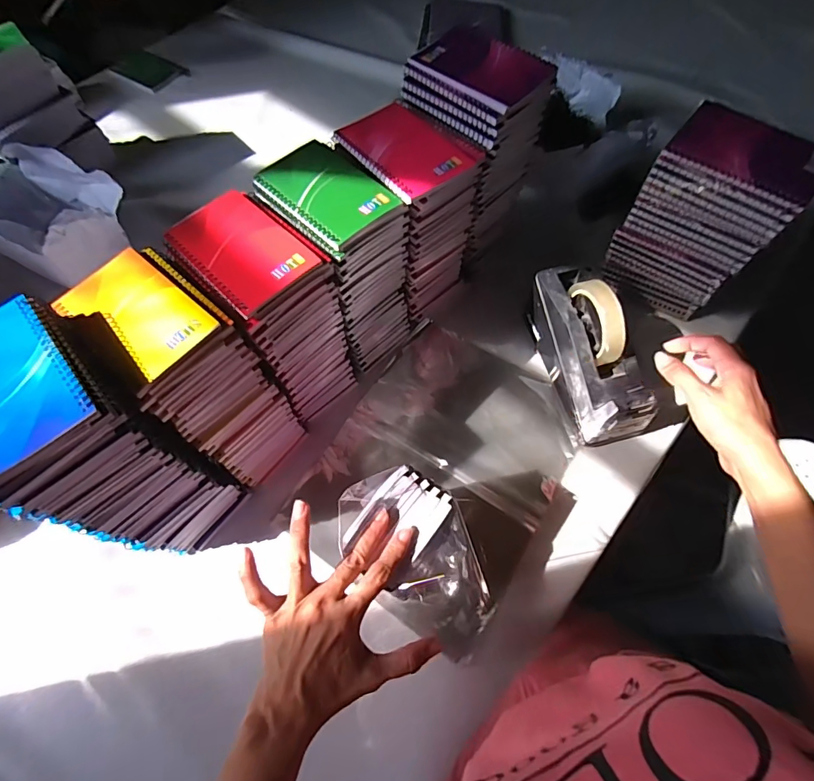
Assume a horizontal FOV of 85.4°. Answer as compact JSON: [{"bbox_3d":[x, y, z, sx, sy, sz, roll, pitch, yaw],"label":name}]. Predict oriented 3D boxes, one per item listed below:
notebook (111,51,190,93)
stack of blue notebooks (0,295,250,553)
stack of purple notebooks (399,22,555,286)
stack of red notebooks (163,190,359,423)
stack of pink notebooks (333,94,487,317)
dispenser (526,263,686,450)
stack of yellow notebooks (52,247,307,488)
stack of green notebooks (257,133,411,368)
[{"bbox_3d":[-0.523,-0.649,0.893,0.150,0.007,0.090,33,70,16],"label":"notebook"},{"bbox_3d":[-0.269,0.053,0.409,0.148,0.246,0.105,42,73,19],"label":"stack of blue notebooks"},{"bbox_3d":[0.072,-0.274,0.544,0.100,0.244,0.123,-42,70,-16],"label":"stack of purple notebooks"},{"bbox_3d":[-0.141,-0.081,0.481,0.094,0.211,0.135,-40,70,-16],"label":"stack of red notebooks"},{"bbox_3d":[0.002,-0.201,0.534,0.104,0.216,0.125,-39,69,-15],"label":"stack of pink notebooks"},{"bbox_3d":[0.220,-0.049,0.514,0.081,0.128,0.209,-16,65,-6],"label":"dispenser"},{"bbox_3d":[-0.209,-0.013,0.448,0.157,0.208,0.095,37,71,17],"label":"stack of yellow notebooks"},{"bbox_3d":[-0.075,-0.140,0.511,0.139,0.217,0.096,42,73,19],"label":"stack of green notebooks"}]

